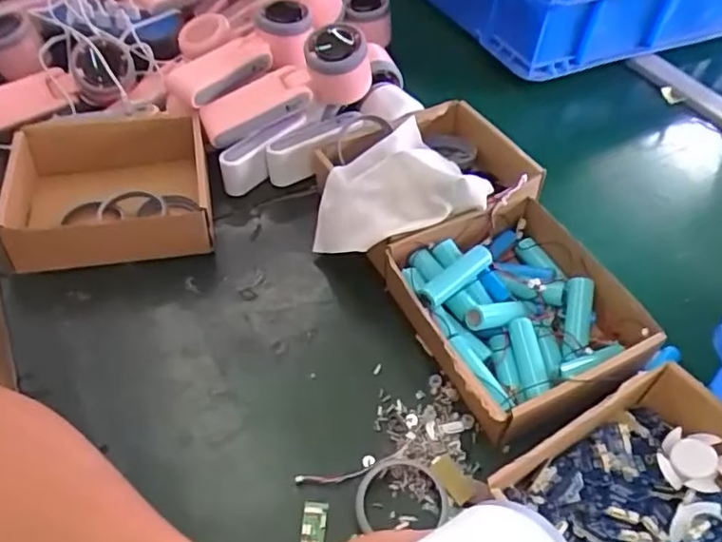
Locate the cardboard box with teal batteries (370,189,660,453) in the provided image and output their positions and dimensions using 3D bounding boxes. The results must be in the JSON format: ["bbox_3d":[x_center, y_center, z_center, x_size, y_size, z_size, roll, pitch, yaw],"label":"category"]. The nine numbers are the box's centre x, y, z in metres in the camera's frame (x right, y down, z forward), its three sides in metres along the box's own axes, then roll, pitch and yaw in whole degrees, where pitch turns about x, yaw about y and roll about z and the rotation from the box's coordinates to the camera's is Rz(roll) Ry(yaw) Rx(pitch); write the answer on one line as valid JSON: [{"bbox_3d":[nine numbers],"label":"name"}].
[{"bbox_3d":[0.117,0.033,0.460,0.157,0.056,0.172,-16,52,-17],"label":"cardboard box with teal batteries"}]

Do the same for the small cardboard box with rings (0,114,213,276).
[{"bbox_3d":[-0.218,-0.068,0.527,0.162,0.058,0.143,-9,50,-11],"label":"small cardboard box with rings"}]

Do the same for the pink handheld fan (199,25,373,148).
[{"bbox_3d":[-0.067,-0.163,0.565,0.166,0.071,0.052,-24,49,8],"label":"pink handheld fan"}]

